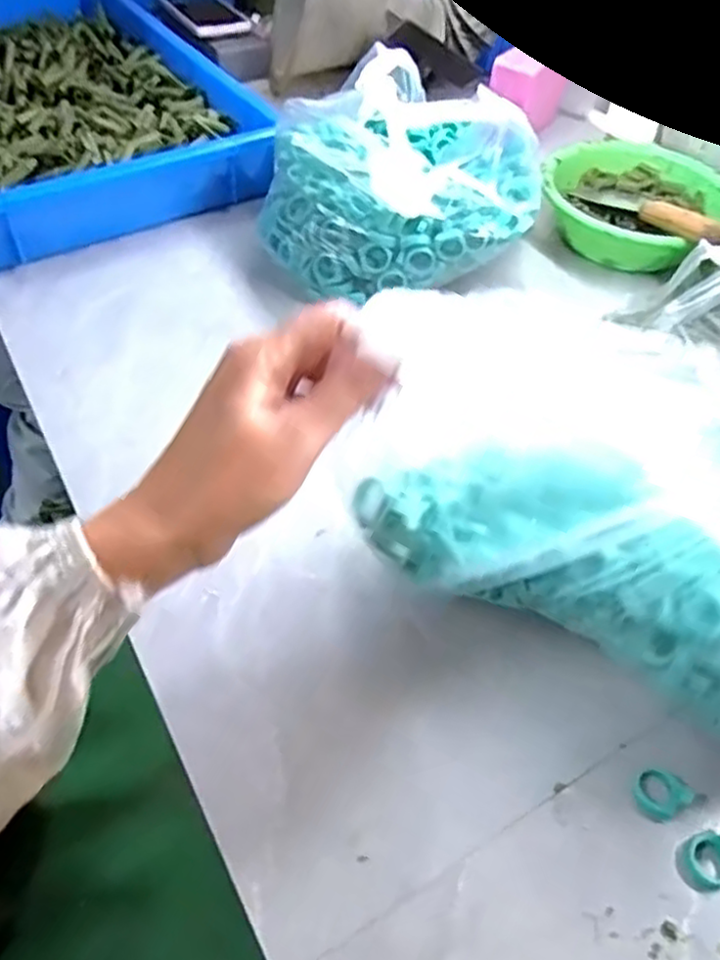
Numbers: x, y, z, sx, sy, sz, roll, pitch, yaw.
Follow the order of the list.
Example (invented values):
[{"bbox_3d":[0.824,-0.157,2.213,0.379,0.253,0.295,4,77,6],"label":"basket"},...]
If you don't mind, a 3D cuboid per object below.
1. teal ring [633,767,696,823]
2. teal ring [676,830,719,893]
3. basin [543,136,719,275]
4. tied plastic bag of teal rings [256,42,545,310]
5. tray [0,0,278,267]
[{"bbox_3d":[0.167,0.175,0.390,0.024,0.018,0.026,1,51,-2],"label":"teal ring"},{"bbox_3d":[0.185,0.199,0.368,0.030,0.019,0.026,-9,52,-10],"label":"teal ring"},{"bbox_3d":[0.309,-0.304,0.769,0.195,0.068,0.196,1,51,-2],"label":"basin"},{"bbox_3d":[0.043,-0.277,0.648,0.263,0.165,0.168,-4,51,-6],"label":"tied plastic bag of teal rings"},{"bbox_3d":[-0.379,-0.473,0.847,0.405,0.075,0.600,-27,57,-23],"label":"tray"}]

